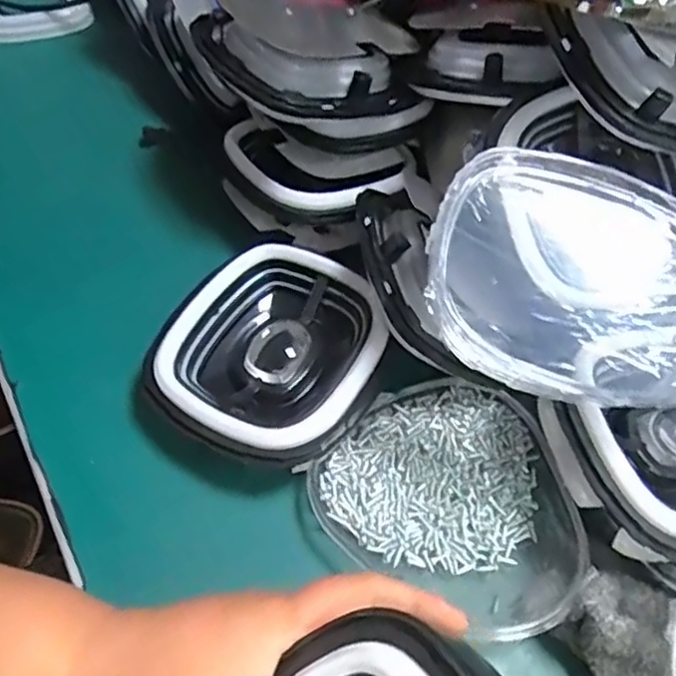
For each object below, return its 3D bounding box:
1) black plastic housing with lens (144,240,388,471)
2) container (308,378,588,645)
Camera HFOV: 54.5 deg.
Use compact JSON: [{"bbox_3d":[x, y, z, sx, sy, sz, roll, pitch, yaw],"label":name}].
[{"bbox_3d":[-0.037,0.009,0.386,0.121,0.043,0.136,21,56,9],"label":"black plastic housing with lens"},{"bbox_3d":[0.071,0.085,0.363,0.138,0.032,0.133,2,55,-3],"label":"container"}]

